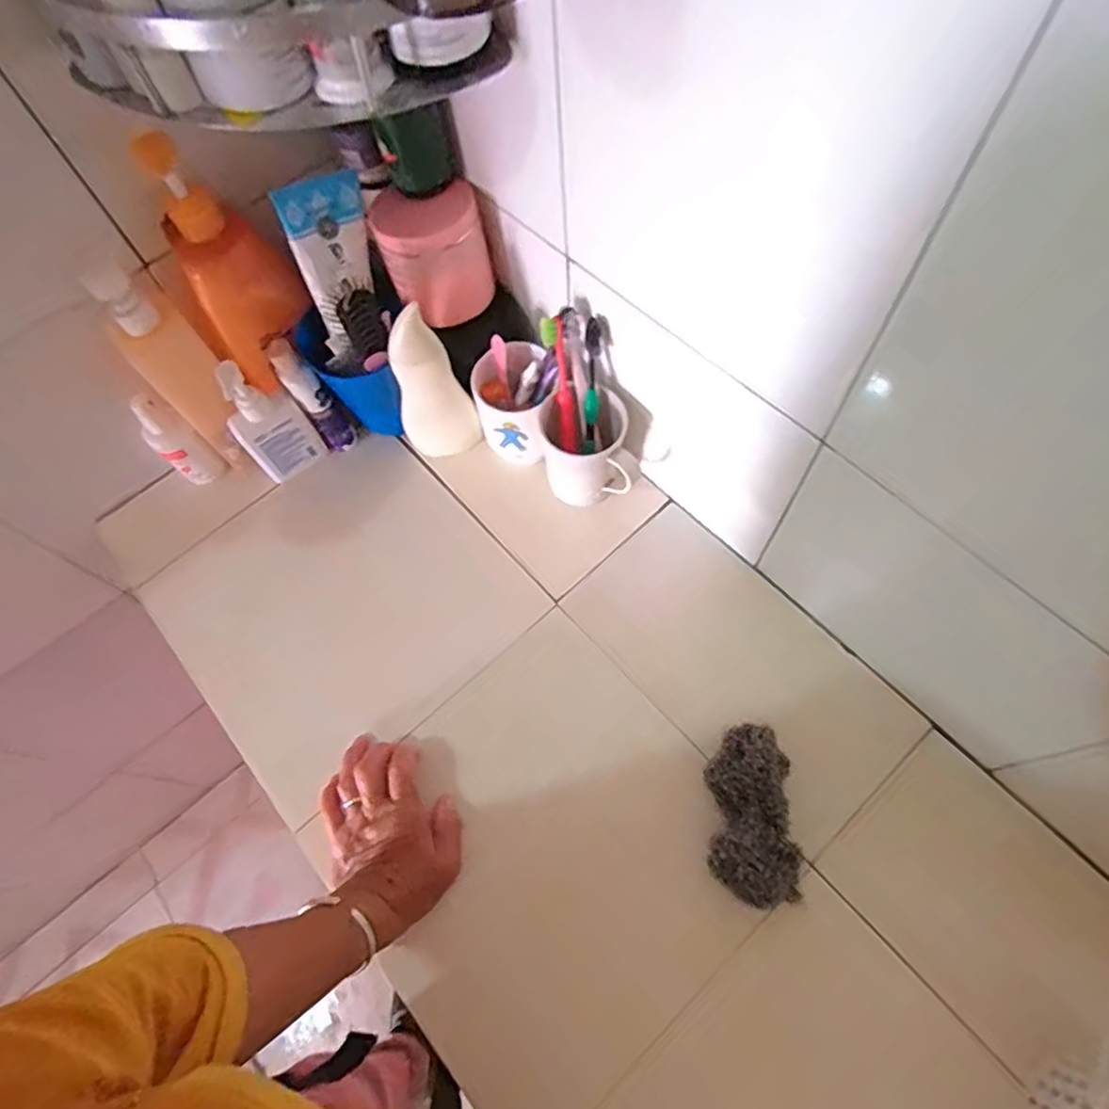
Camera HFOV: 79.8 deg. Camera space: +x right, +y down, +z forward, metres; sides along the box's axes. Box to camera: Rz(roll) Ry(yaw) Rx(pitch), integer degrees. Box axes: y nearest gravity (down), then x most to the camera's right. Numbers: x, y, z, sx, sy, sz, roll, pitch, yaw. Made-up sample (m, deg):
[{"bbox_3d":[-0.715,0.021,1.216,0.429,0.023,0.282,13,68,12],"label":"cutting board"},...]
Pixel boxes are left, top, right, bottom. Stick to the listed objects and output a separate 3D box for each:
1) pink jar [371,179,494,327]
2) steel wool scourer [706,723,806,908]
[{"bbox_3d":[-0.106,-0.268,0.598,0.090,0.092,0.079,-22,66,-5],"label":"pink jar"},{"bbox_3d":[0.157,0.208,0.534,0.070,0.058,0.128,-1,65,5],"label":"steel wool scourer"}]

